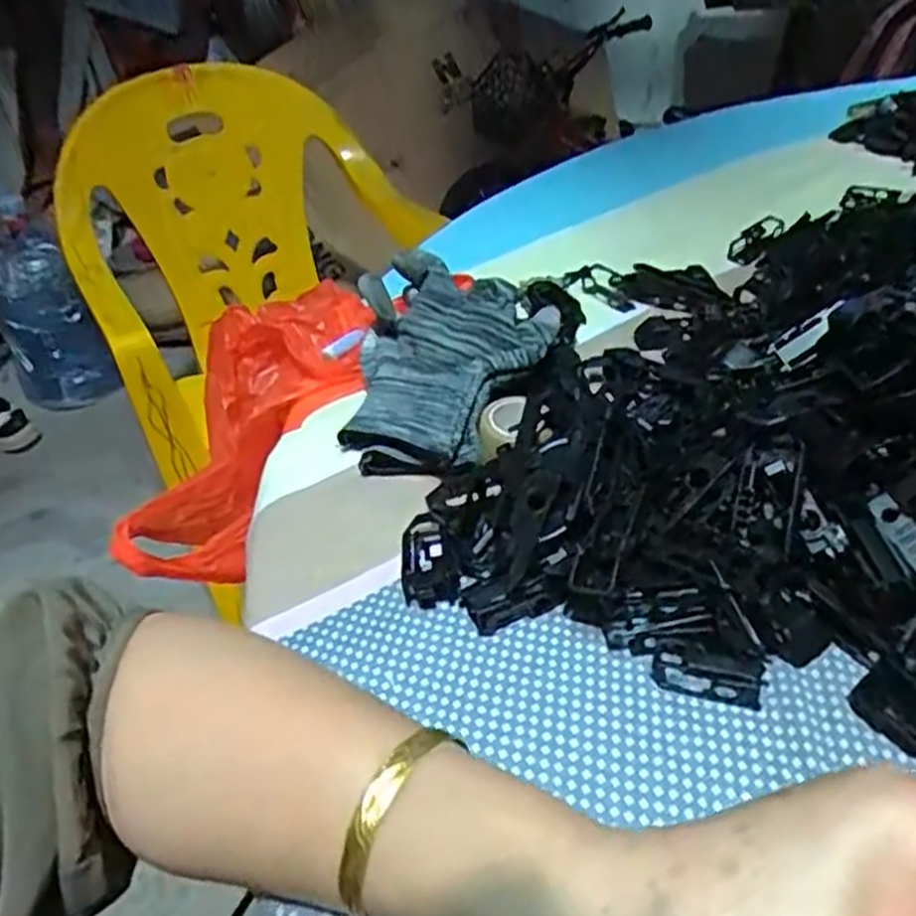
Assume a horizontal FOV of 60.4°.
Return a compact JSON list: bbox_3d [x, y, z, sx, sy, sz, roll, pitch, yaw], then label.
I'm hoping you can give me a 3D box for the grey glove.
[{"bbox_3d":[-0.009,-0.053,0.434,0.114,0.058,0.138,4,40,14],"label":"grey glove"}]

